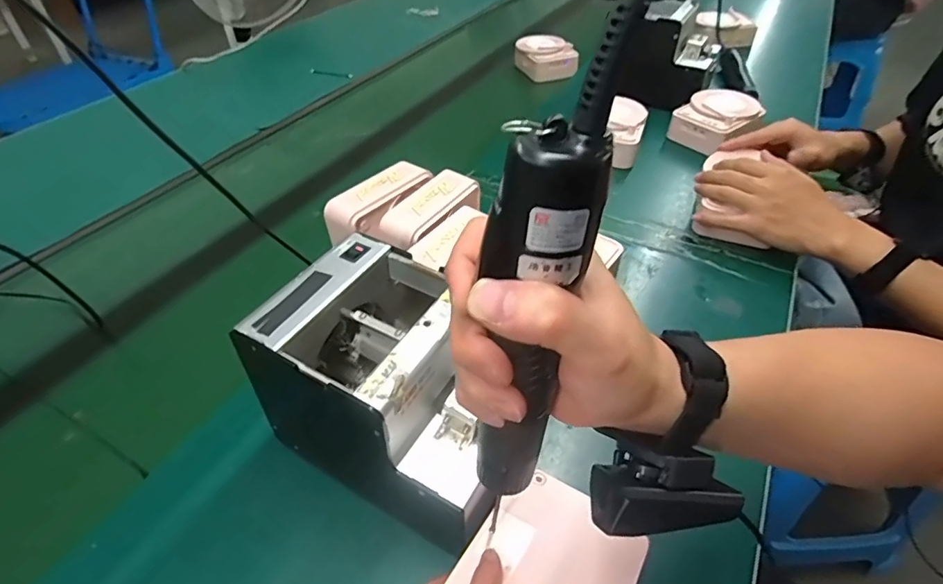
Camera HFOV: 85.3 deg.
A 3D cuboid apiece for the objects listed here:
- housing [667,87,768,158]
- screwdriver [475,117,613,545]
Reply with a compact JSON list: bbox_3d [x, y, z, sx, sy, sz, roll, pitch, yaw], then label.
[{"bbox_3d":[0.390,-0.271,0.826,0.111,0.076,0.100,-28,48,-26],"label":"housing"},{"bbox_3d":[0.025,0.025,0.228,0.039,0.196,0.030,-6,40,-10],"label":"screwdriver"}]

